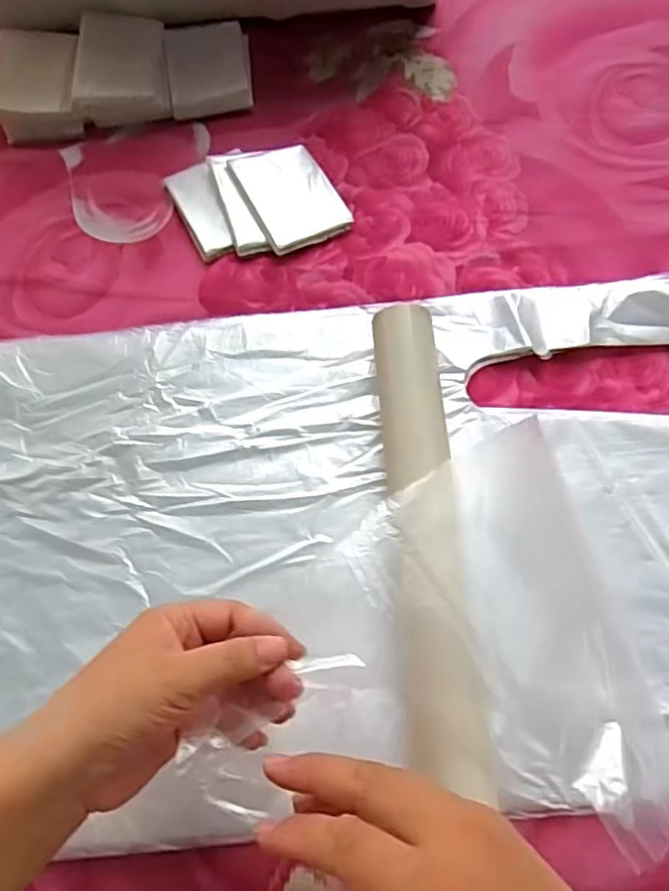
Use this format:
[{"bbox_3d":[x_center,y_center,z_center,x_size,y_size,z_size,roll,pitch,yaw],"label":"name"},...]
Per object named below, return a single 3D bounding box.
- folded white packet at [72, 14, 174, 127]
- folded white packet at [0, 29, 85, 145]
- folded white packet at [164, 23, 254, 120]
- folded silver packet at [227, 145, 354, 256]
[{"bbox_3d":[-0.168,-0.303,0.507,0.071,0.021,0.086,-4,70,0],"label":"folded white packet"},{"bbox_3d":[-0.241,-0.290,0.515,0.074,0.035,0.084,-1,69,1],"label":"folded white packet"},{"bbox_3d":[-0.102,-0.310,0.526,0.067,0.015,0.086,-9,69,-2],"label":"folded white packet"},{"bbox_3d":[-0.032,-0.184,0.471,0.063,0.013,0.082,-26,71,-8],"label":"folded silver packet"}]

